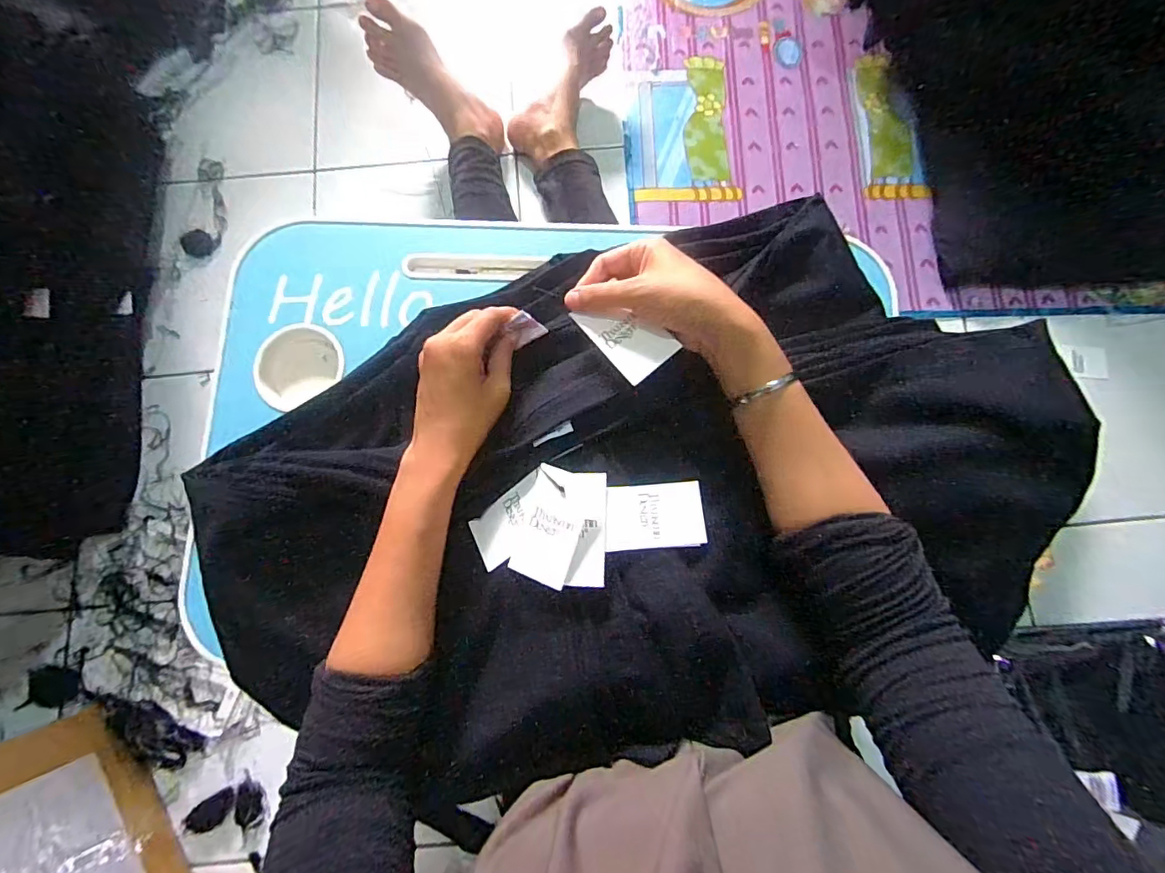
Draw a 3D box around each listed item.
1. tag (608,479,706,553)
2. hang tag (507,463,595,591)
[{"bbox_3d":[0.053,0.058,0.360,0.071,0.004,0.046,-3,79,-3],"label":"tag"},{"bbox_3d":[-0.023,0.064,0.356,0.044,0.012,0.078,17,84,6],"label":"hang tag"}]

